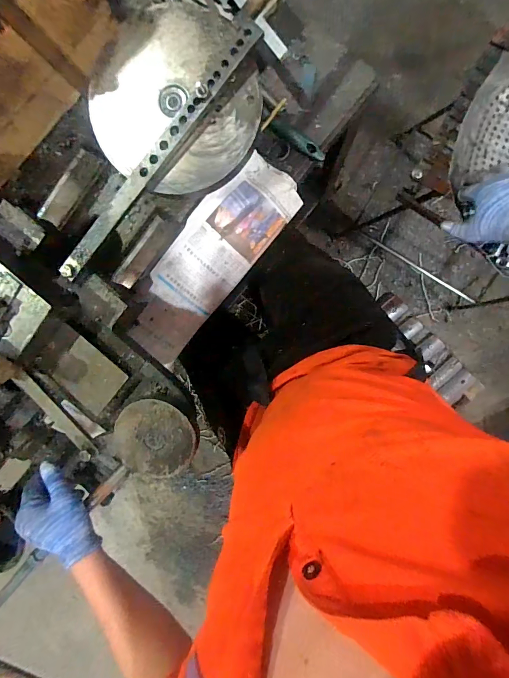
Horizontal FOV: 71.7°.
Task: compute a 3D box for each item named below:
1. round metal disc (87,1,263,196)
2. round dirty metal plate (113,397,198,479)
[{"bbox_3d":[-0.088,-0.255,0.385,0.178,0.012,0.181,1,100,4],"label":"round metal disc"},{"bbox_3d":[-0.119,0.120,0.418,0.097,0.012,0.096,1,98,5],"label":"round dirty metal plate"}]

